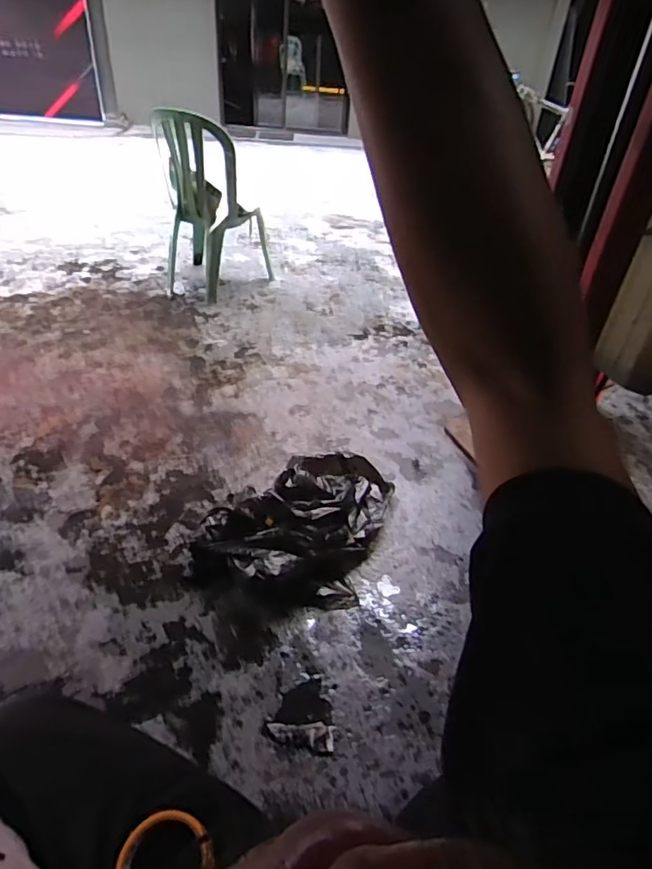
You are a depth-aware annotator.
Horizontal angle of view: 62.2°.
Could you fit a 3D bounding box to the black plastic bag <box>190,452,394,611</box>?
[{"bbox_3d":[-0.072,0.220,1.498,0.431,0.198,0.486,15,40,11],"label":"black plastic bag"}]

